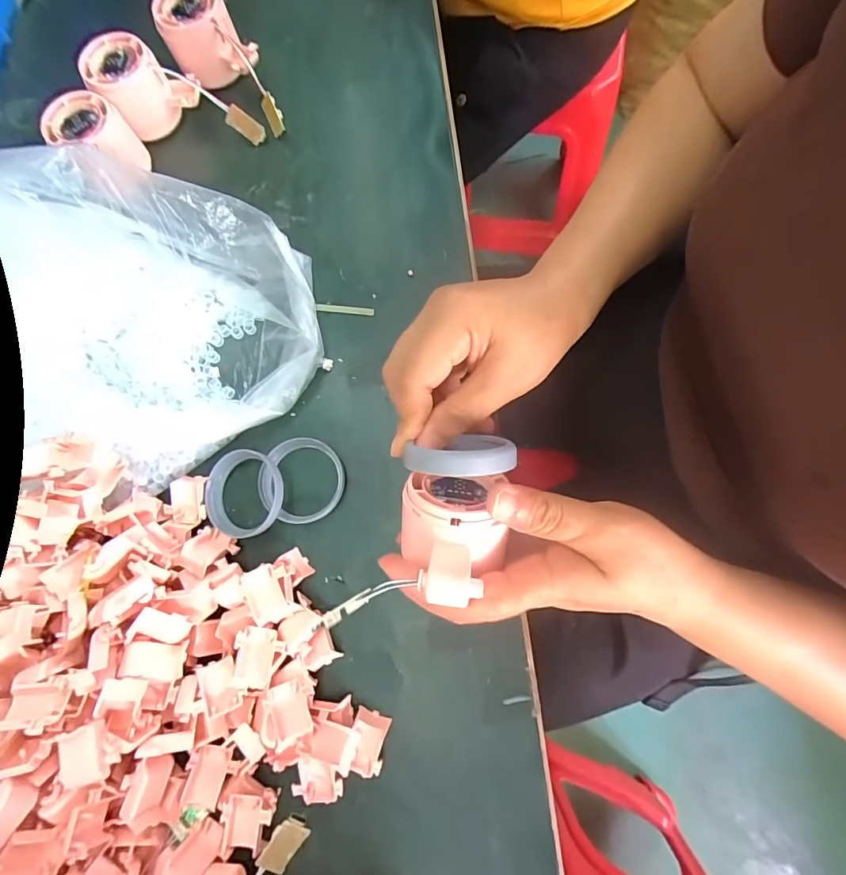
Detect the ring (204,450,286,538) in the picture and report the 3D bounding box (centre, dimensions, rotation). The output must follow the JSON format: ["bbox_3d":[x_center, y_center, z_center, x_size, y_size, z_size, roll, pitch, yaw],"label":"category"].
[{"bbox_3d":[-0.123,0.038,0.306,0.055,0.014,0.057,-1,76,3],"label":"ring"}]

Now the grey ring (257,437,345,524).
[{"bbox_3d":[-0.083,0.029,0.312,0.055,0.013,0.059,-1,76,3],"label":"grey ring"}]

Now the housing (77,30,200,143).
[{"bbox_3d":[-0.233,-0.295,0.381,0.076,0.058,0.059,-25,76,-3],"label":"housing"}]

